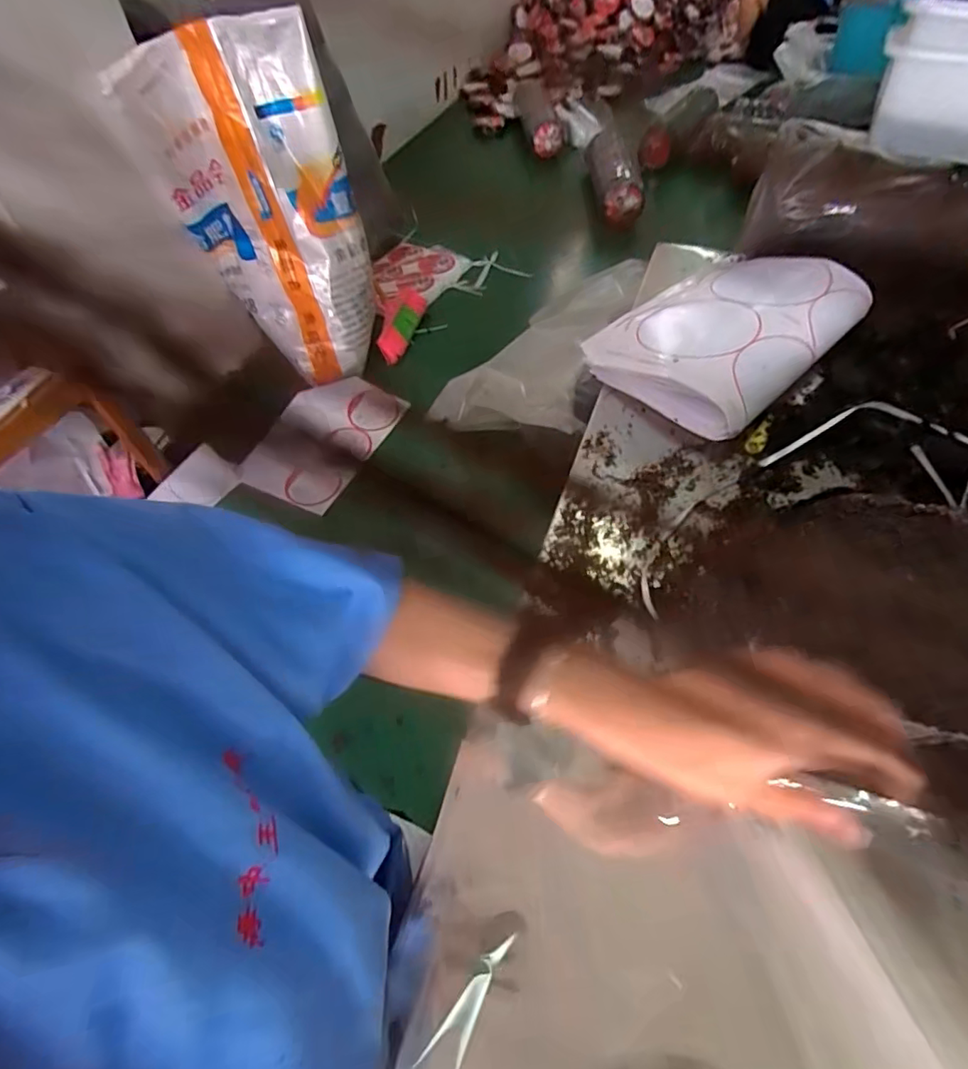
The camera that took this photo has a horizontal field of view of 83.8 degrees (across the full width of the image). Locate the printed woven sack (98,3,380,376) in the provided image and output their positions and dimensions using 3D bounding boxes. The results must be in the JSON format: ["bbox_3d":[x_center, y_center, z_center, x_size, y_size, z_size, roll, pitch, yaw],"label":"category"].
[{"bbox_3d":[-0.585,-0.878,1.536,0.503,0.831,0.253,-6,41,10],"label":"printed woven sack"}]

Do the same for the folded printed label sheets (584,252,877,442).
[{"bbox_3d":[0.334,-0.296,0.742,0.352,0.058,0.254,-36,61,-20],"label":"folded printed label sheets"}]

